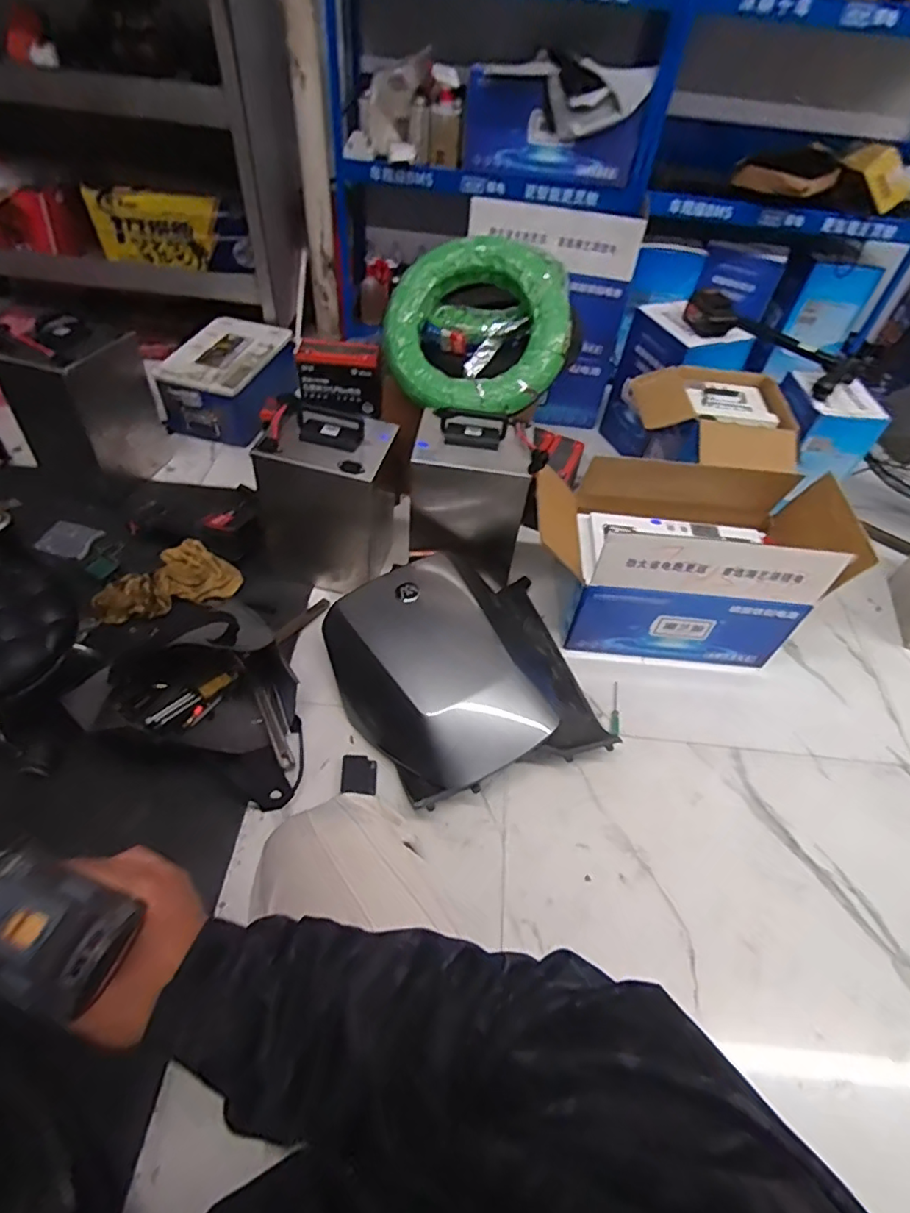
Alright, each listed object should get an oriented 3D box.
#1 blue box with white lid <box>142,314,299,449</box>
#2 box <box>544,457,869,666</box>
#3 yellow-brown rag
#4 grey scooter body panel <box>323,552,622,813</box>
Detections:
[{"bbox_3d":[-0.601,-0.622,1.580,0.294,0.178,0.346,14,51,6],"label":"blue box with white lid"},{"bbox_3d":[0.437,-0.094,1.182,0.566,0.323,0.292,7,51,0],"label":"box"},{"bbox_3d":[-0.601,-0.054,1.203,0.276,0.084,0.146,-20,56,-20],"label":"yellow-brown rag"},{"bbox_3d":[0.003,0.089,1.093,0.439,0.157,0.500,-15,53,-17],"label":"grey scooter body panel"}]

